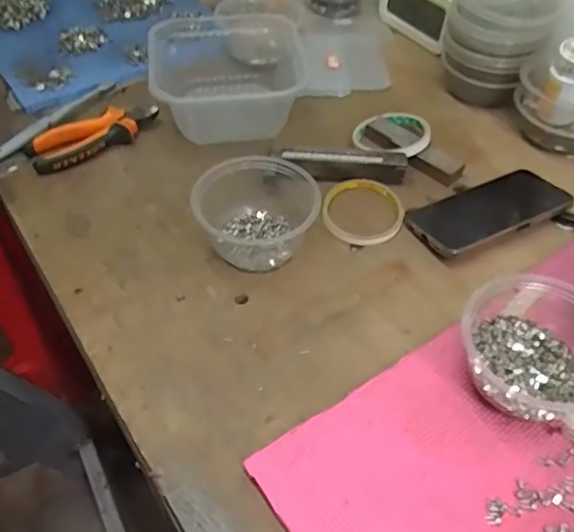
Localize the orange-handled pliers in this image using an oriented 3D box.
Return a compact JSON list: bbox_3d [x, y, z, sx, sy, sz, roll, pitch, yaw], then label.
[{"bbox_3d":[-0.211,-0.143,0.661,0.149,0.033,0.058,-23,53,-17],"label":"orange-handled pliers"}]

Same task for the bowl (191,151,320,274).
[{"bbox_3d":[-0.029,-0.058,0.563,0.110,0.072,0.107,-1,50,1],"label":"bowl"}]

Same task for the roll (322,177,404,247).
[{"bbox_3d":[0.079,-0.059,0.606,0.082,0.008,0.091,4,51,5],"label":"roll"}]

